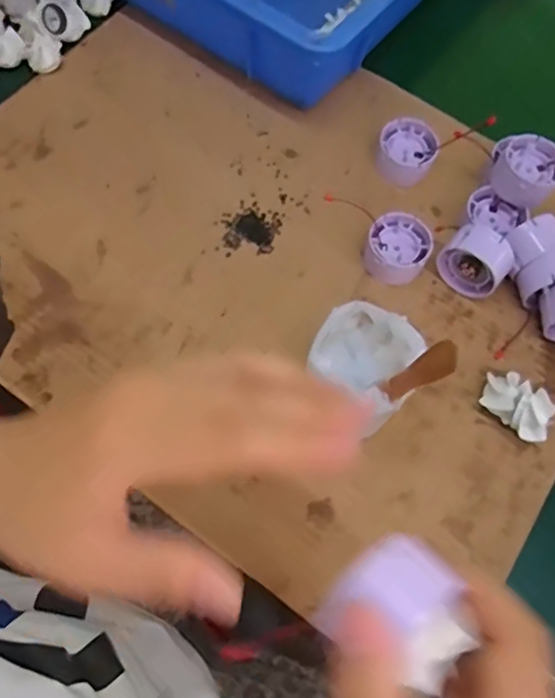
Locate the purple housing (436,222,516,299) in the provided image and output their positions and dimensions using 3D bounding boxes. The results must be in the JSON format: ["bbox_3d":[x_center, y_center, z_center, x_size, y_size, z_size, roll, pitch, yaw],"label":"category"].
[{"bbox_3d":[0.143,-0.063,0.415,0.045,0.038,0.033,38,69,12],"label":"purple housing"}]

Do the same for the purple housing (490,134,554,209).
[{"bbox_3d":[0.190,-0.132,0.437,0.046,0.030,0.048,2,67,-4],"label":"purple housing"}]

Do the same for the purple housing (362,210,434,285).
[{"bbox_3d":[0.090,-0.076,0.430,0.045,0.024,0.049,23,67,6],"label":"purple housing"}]

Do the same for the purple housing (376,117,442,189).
[{"bbox_3d":[0.104,-0.158,0.458,0.044,0.020,0.049,24,67,6],"label":"purple housing"}]

